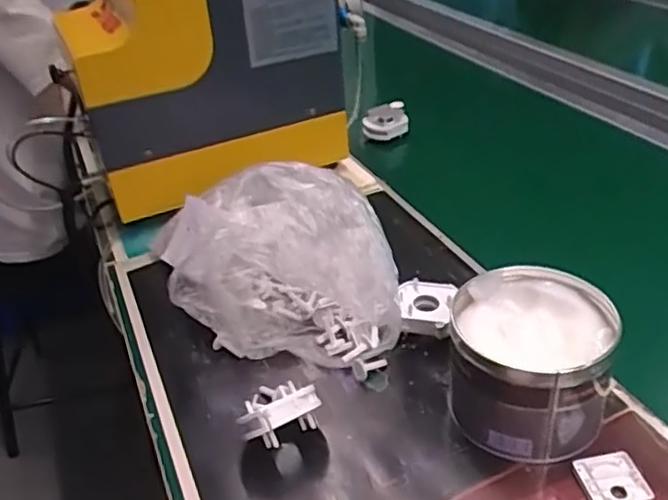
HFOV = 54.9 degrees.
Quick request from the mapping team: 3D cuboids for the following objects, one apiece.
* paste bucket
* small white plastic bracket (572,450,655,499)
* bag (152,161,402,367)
[{"bbox_3d":[0.160,0.091,0.537,0.121,0.094,0.131,-4,35,3],"label":"paste bucket"},{"bbox_3d":[0.213,0.179,0.484,0.047,0.008,0.055,-8,35,-3],"label":"small white plastic bracket"},{"bbox_3d":[-0.053,0.004,0.682,0.263,0.111,0.206,4,36,14],"label":"bag"}]

